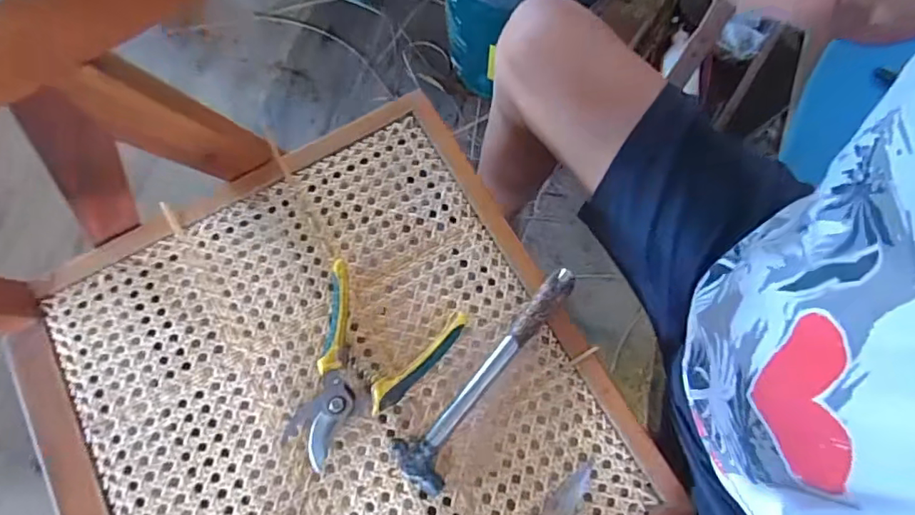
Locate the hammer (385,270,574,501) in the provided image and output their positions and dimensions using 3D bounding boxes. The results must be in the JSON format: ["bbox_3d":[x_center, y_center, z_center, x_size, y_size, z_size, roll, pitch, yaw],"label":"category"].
[{"bbox_3d":[0.027,0.104,0.504,0.051,0.022,0.238,35,76,11],"label":"hammer"}]

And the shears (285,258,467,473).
[{"bbox_3d":[-0.094,0.105,0.505,0.135,0.019,0.173,26,75,9],"label":"shears"}]

